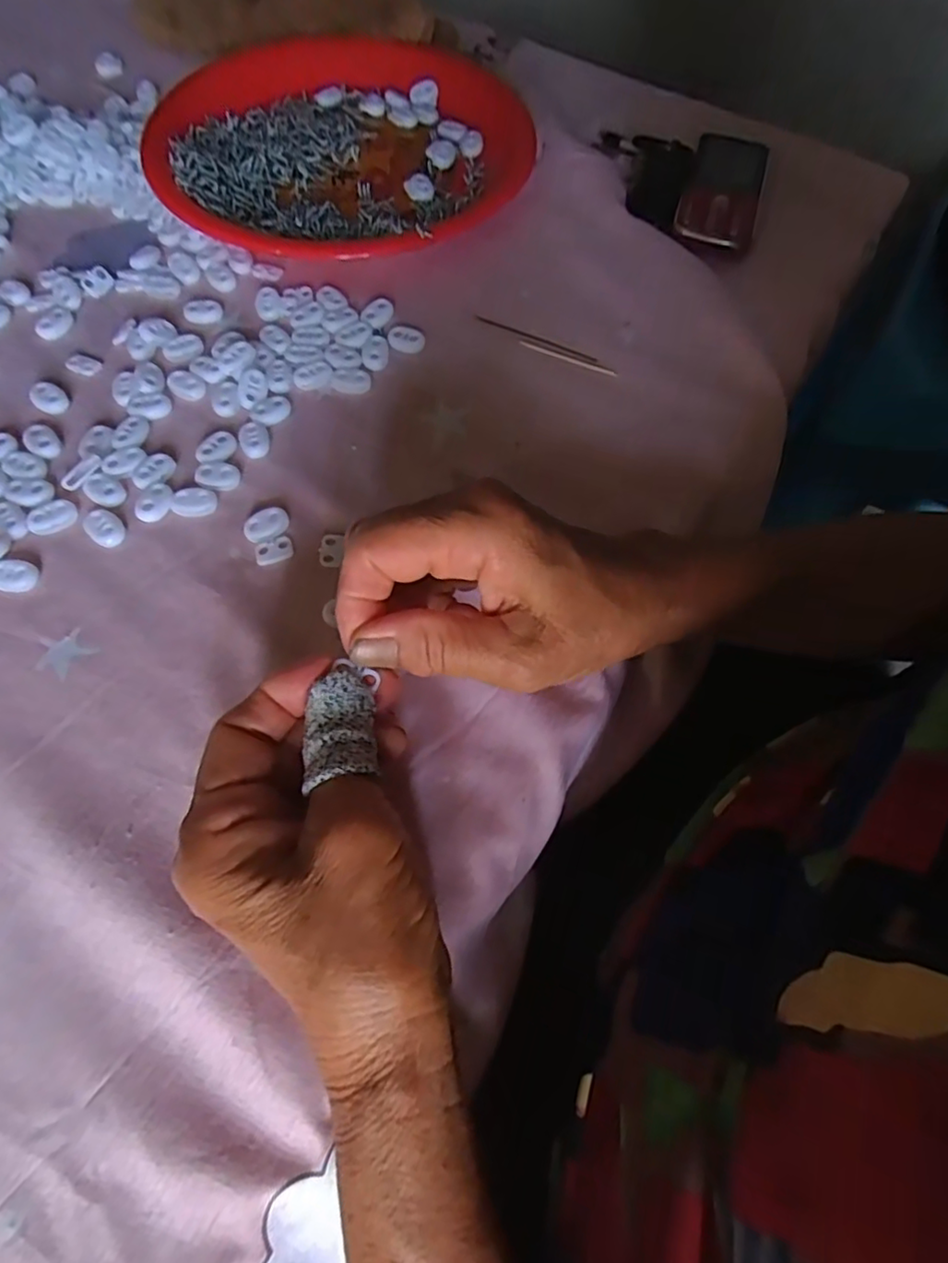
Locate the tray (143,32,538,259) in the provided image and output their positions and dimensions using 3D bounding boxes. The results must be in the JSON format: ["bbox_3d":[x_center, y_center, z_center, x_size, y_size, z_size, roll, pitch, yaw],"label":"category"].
[{"bbox_3d":[-0.097,-0.340,0.433,0.232,0.024,0.249,33,68,12],"label":"tray"}]

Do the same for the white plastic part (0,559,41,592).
[{"bbox_3d":[-0.215,-0.026,0.291,0.021,0.005,0.015,6,65,0],"label":"white plastic part"}]

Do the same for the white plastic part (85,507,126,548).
[{"bbox_3d":[-0.179,-0.051,0.304,0.015,0.004,0.022,-31,70,-16],"label":"white plastic part"}]

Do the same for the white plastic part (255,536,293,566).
[{"bbox_3d":[-0.097,-0.040,0.304,0.018,0.004,0.013,-20,67,-11],"label":"white plastic part"}]

